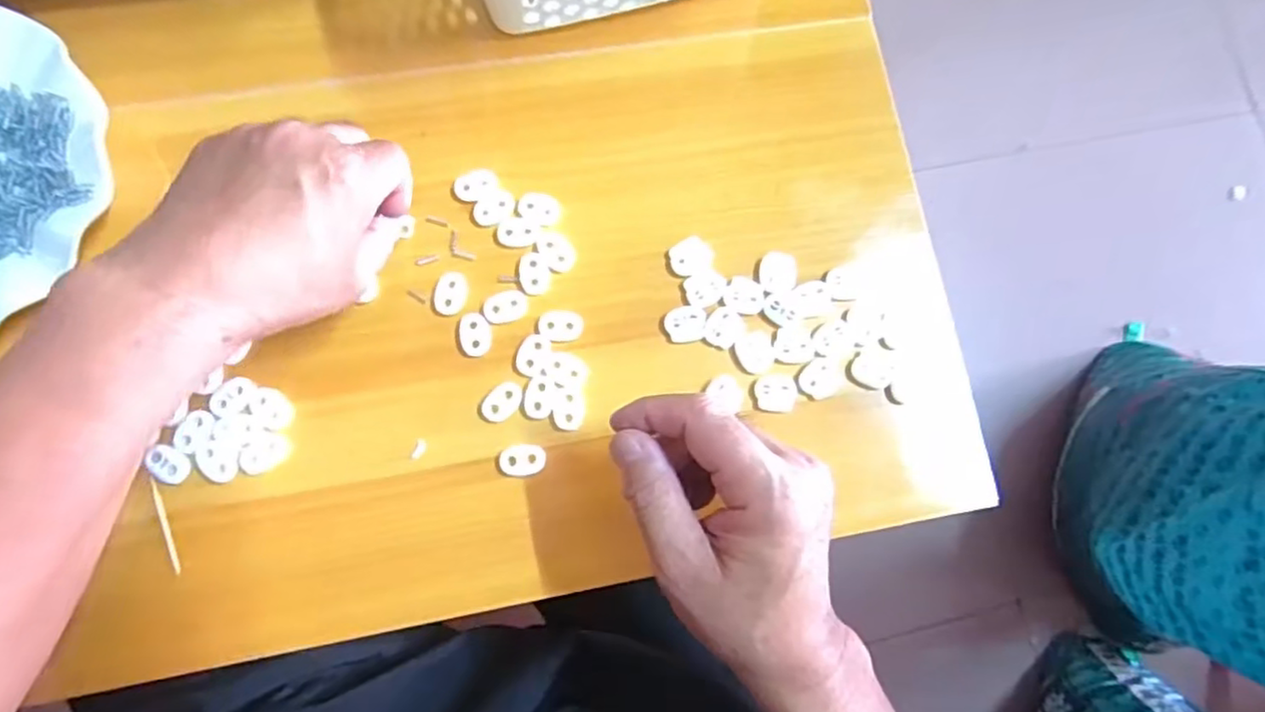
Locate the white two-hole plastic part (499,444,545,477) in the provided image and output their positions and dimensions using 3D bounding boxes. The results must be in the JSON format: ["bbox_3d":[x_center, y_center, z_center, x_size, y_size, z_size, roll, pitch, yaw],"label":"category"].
[{"bbox_3d":[-0.057,0.054,0.346,0.024,0.004,0.016,-4,80,-6],"label":"white two-hole plastic part"}]

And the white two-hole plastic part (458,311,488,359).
[{"bbox_3d":[-0.085,-0.012,0.354,0.015,0.004,0.024,-3,80,-6],"label":"white two-hole plastic part"}]

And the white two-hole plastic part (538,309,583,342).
[{"bbox_3d":[-0.038,-0.017,0.359,0.023,0.004,0.017,6,79,-4],"label":"white two-hole plastic part"}]

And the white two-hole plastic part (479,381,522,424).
[{"bbox_3d":[-0.069,0.024,0.350,0.014,0.004,0.024,43,79,4],"label":"white two-hole plastic part"}]

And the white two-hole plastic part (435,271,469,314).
[{"bbox_3d":[-0.098,-0.034,0.358,0.016,0.004,0.024,10,79,-3],"label":"white two-hole plastic part"}]

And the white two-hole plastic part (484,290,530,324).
[{"bbox_3d":[-0.068,-0.027,0.358,0.024,0.004,0.016,-20,82,-8],"label":"white two-hole plastic part"}]

